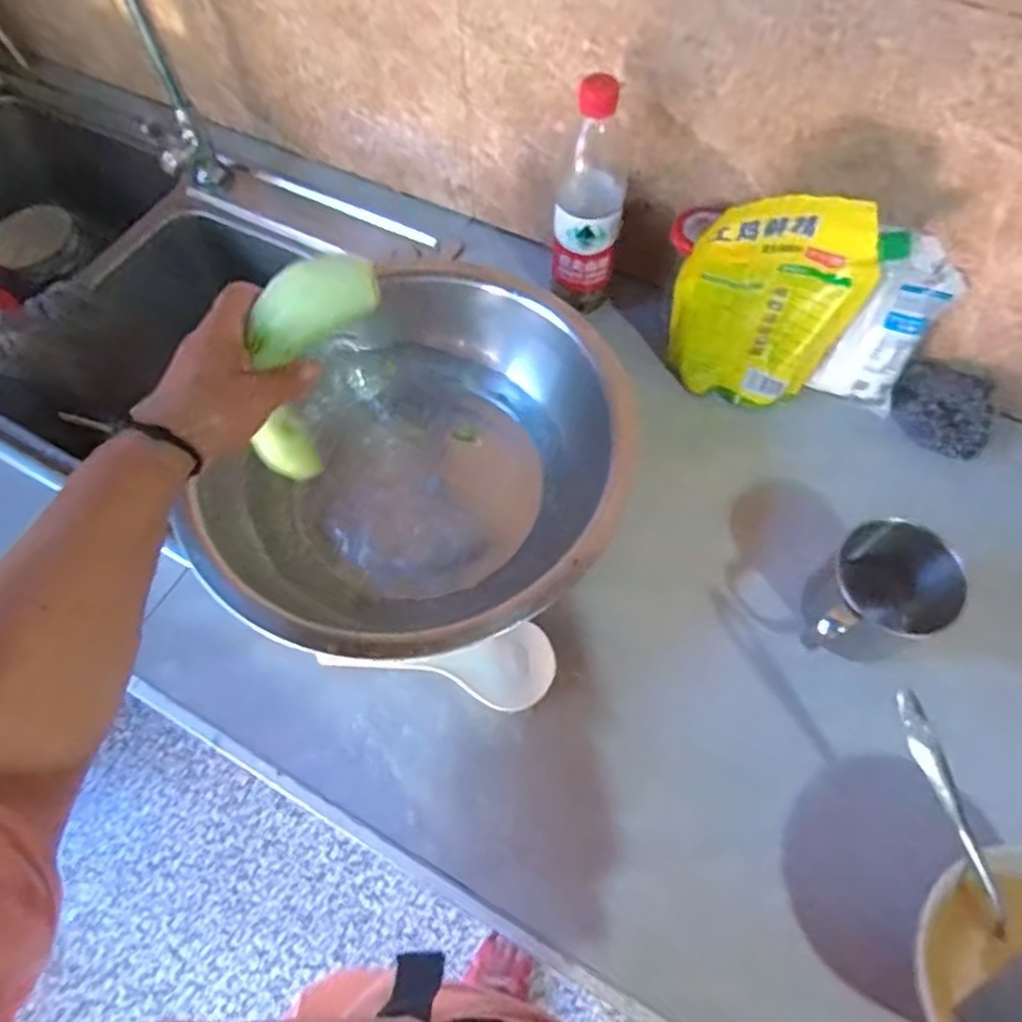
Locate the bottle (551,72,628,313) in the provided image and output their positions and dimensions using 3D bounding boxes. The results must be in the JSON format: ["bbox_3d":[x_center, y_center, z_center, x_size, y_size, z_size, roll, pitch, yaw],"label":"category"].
[{"bbox_3d":[0.073,-0.287,0.621,0.060,0.214,0.064,6,63,5],"label":"bottle"}]

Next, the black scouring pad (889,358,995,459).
[{"bbox_3d":[0.396,-0.096,0.620,0.086,0.042,0.073,29,67,16],"label":"black scouring pad"}]

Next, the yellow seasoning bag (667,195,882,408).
[{"bbox_3d":[0.215,-0.170,0.571,0.144,0.196,0.036,10,64,7],"label":"yellow seasoning bag"}]

